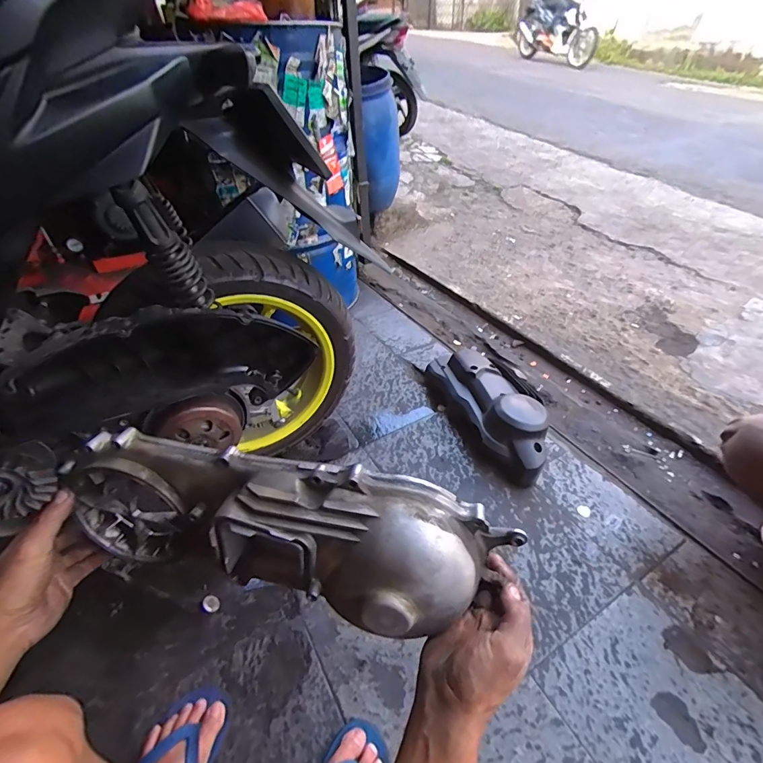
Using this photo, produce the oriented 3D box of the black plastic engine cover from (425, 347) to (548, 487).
[{"bbox_3d":[0.303,0.059,1.104,0.182,0.128,0.465,-14,43,-14],"label":"black plastic engine cover"}]

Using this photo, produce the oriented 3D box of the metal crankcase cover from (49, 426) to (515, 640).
[{"bbox_3d":[-0.102,0.147,0.382,0.423,0.150,0.098,6,42,12],"label":"metal crankcase cover"}]

